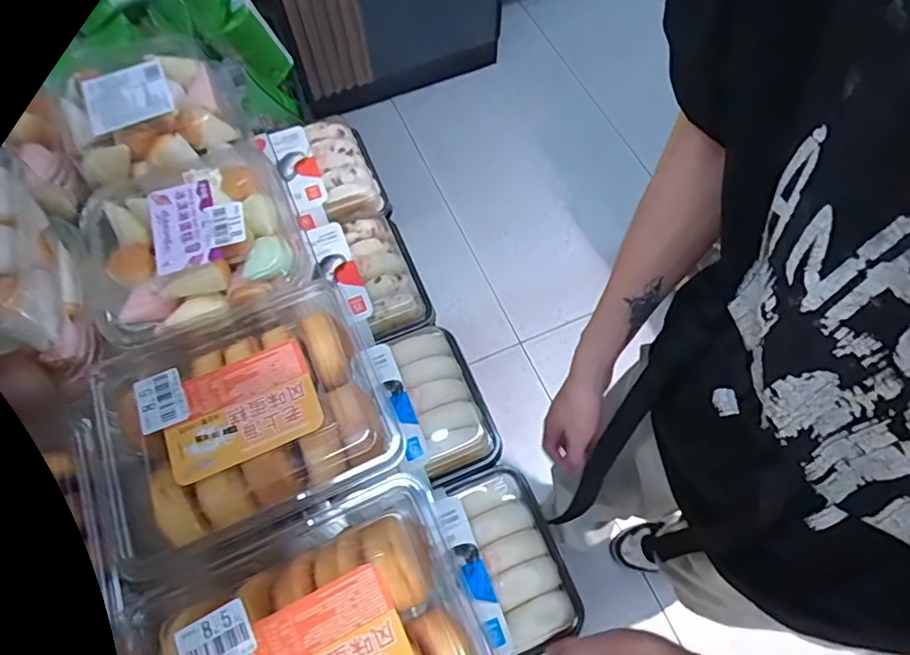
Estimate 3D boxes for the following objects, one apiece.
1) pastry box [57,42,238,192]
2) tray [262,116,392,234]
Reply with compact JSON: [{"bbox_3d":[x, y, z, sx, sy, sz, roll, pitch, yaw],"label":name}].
[{"bbox_3d":[-0.262,-0.180,0.470,0.126,0.057,0.113,-29,67,-12],"label":"pastry box"},{"bbox_3d":[-0.149,-0.182,0.652,0.106,0.062,0.134,-23,66,-9],"label":"tray"}]

